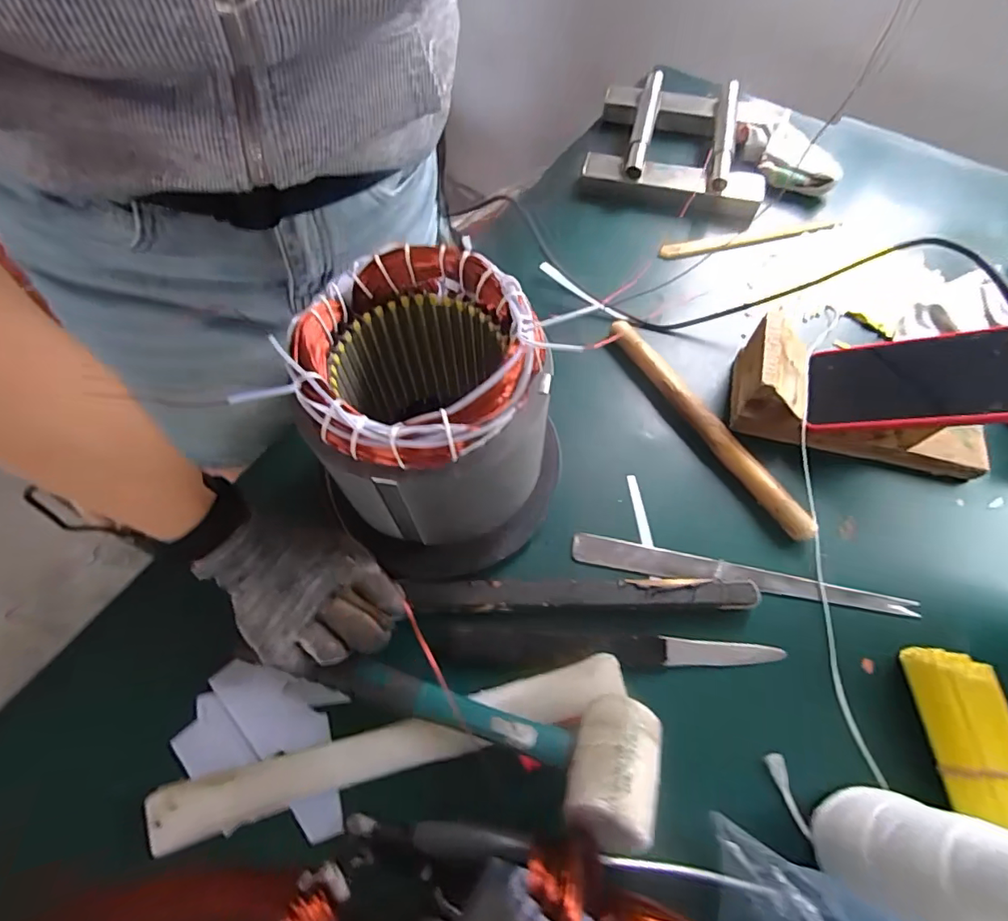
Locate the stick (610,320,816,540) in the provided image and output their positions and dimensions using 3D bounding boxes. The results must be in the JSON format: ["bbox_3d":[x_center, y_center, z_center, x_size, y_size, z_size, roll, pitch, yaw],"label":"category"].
[{"bbox_3d":[0.172,-0.033,0.445,0.017,0.021,0.242,-29,67,-15],"label":"stick"}]

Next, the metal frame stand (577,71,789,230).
[{"bbox_3d":[0.208,-0.380,0.596,0.202,0.058,0.187,15,63,6],"label":"metal frame stand"}]

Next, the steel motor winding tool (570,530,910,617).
[{"bbox_3d":[0.181,0.090,0.393,0.254,0.004,0.024,10,63,4],"label":"steel motor winding tool"}]

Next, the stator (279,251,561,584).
[{"bbox_3d":[-0.040,-0.023,0.349,0.155,0.172,0.162,1,63,-1],"label":"stator"}]

